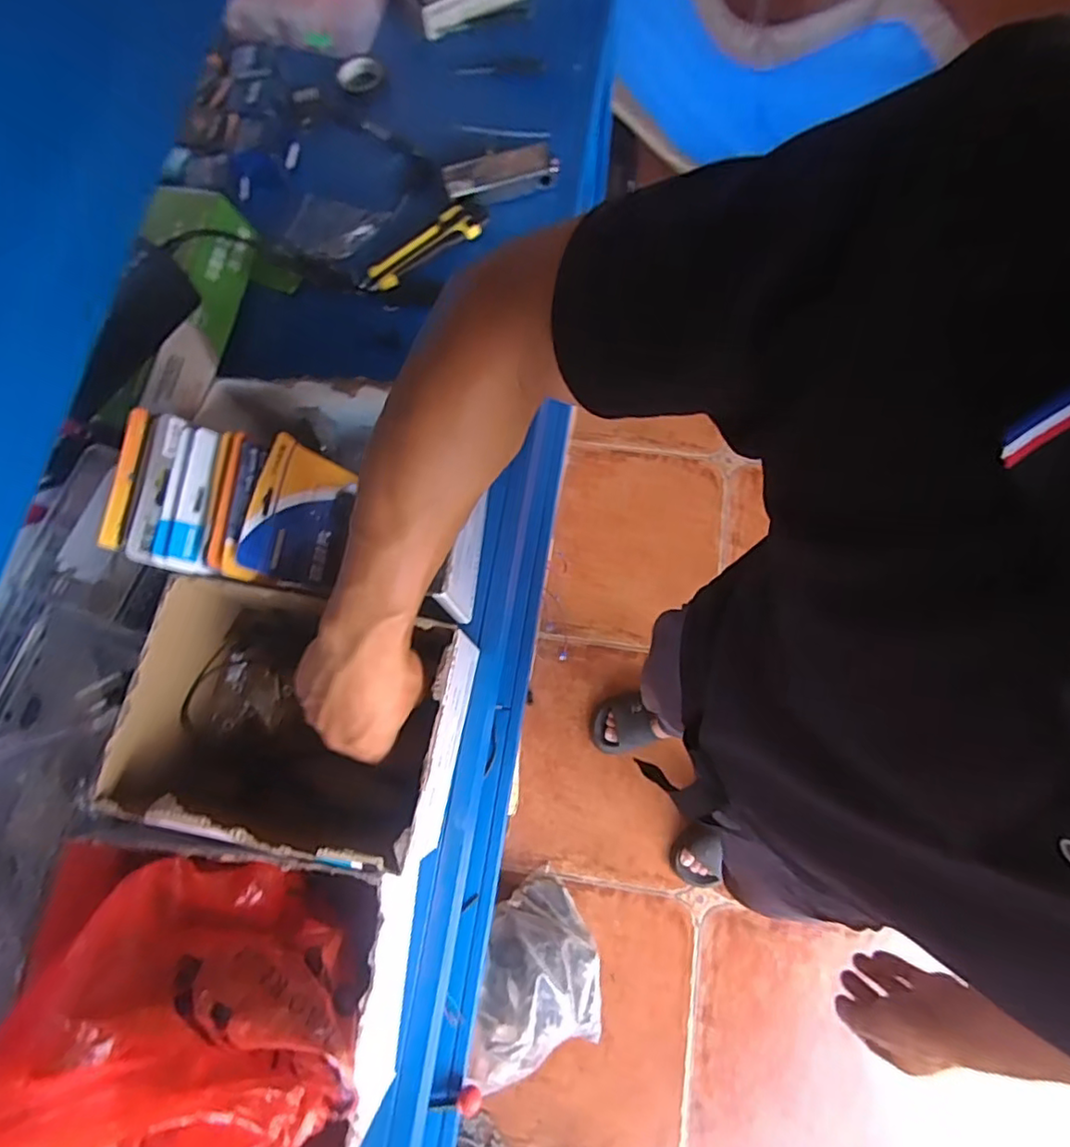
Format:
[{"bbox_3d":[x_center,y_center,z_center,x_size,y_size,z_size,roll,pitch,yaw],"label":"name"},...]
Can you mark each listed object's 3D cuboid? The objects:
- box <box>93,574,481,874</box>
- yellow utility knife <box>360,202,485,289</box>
[{"bbox_3d":[-0.170,0.113,0.465,0.219,0.111,0.165,12,74,5],"label":"box"},{"bbox_3d":[-0.117,-0.340,0.630,0.145,0.012,0.039,-36,77,-8],"label":"yellow utility knife"}]

